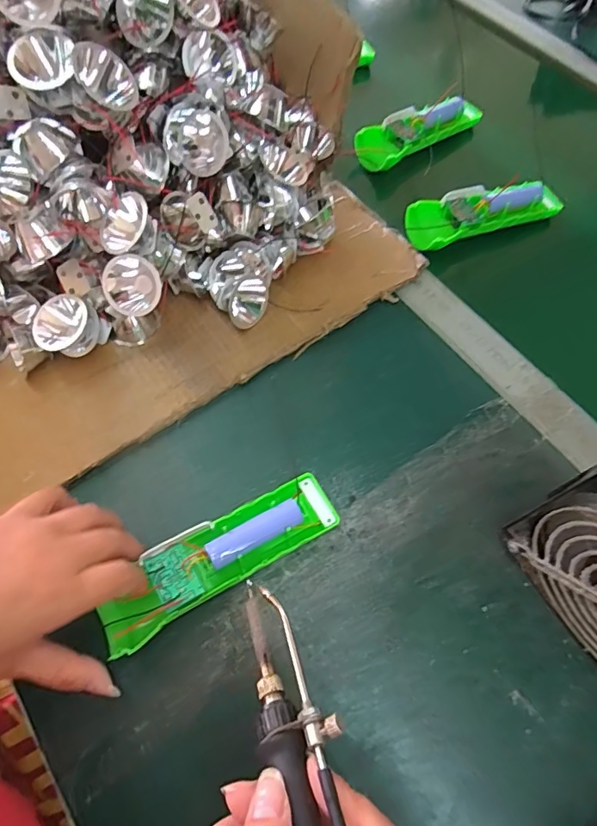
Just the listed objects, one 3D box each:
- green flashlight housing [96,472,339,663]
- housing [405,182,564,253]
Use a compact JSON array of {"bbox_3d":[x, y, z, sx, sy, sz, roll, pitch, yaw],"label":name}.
[{"bbox_3d":[-0.049,0.089,0.308,0.158,0.019,0.045,-28,68,-21],"label":"green flashlight housing"},{"bbox_3d":[0.180,-0.199,0.467,0.173,0.018,0.050,-19,66,-12],"label":"housing"}]

